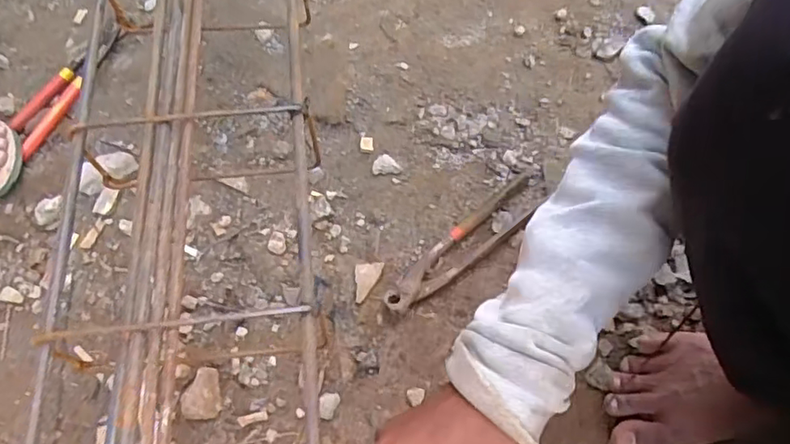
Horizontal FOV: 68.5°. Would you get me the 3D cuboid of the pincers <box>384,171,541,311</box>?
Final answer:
[{"bbox_3d":[0.073,0.021,0.607,0.206,0.027,0.048,-36,67,-14],"label":"pincers"}]

